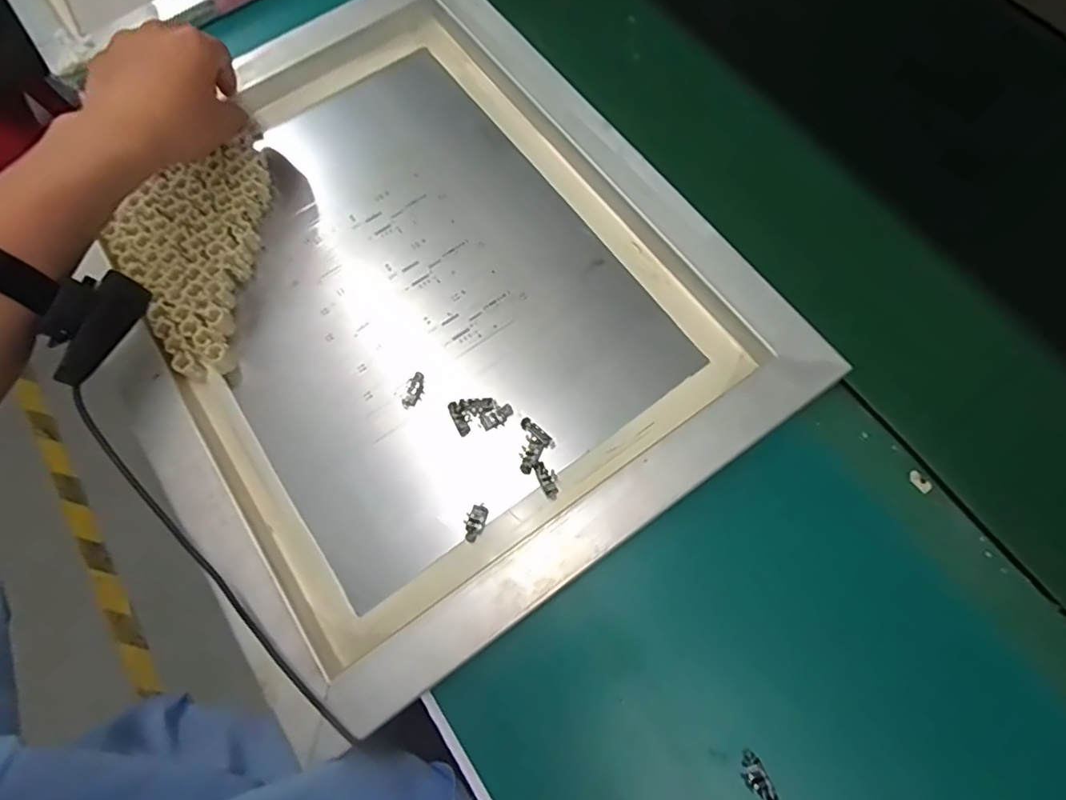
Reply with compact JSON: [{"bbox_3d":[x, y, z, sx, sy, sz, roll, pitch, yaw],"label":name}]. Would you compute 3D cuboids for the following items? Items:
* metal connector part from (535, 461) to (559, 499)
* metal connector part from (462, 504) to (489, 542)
[{"bbox_3d":[0.011,0.054,0.395,0.012,0.006,0.026,-24,71,-7],"label":"metal connector part"},{"bbox_3d":[-0.038,0.081,0.385,0.013,0.006,0.025,19,72,8],"label":"metal connector part"}]

